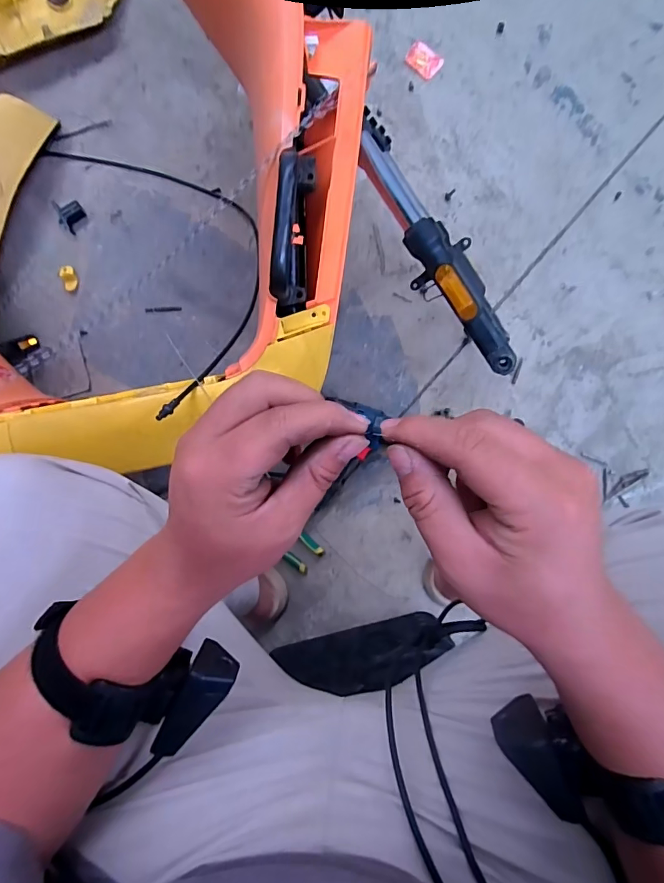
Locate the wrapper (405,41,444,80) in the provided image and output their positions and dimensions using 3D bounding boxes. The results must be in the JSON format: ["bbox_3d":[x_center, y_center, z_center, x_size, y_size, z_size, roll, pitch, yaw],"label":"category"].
[{"bbox_3d":[0.170,-0.711,0.816,0.063,0.016,0.043,30,88,1],"label":"wrapper"}]

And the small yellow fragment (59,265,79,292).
[{"bbox_3d":[-0.485,-0.302,0.811,0.023,0.019,0.044,-11,88,0],"label":"small yellow fragment"}]

